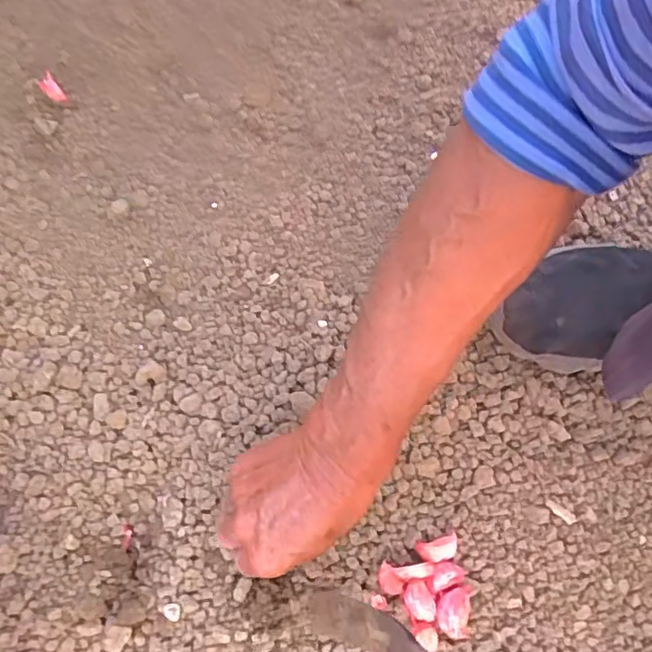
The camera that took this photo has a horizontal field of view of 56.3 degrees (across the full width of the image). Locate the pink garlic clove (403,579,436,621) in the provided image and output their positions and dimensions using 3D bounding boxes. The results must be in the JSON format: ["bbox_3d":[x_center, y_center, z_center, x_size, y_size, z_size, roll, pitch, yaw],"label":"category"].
[{"bbox_3d":[0.067,0.198,0.440,0.020,0.016,0.027,-22,74,-8],"label":"pink garlic clove"}]

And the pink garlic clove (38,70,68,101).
[{"bbox_3d":[-0.267,-0.231,0.590,0.017,0.011,0.030,-34,76,-12],"label":"pink garlic clove"}]

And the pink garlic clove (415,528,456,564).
[{"bbox_3d":[0.086,0.169,0.464,0.034,0.011,0.017,-15,73,-6],"label":"pink garlic clove"}]

